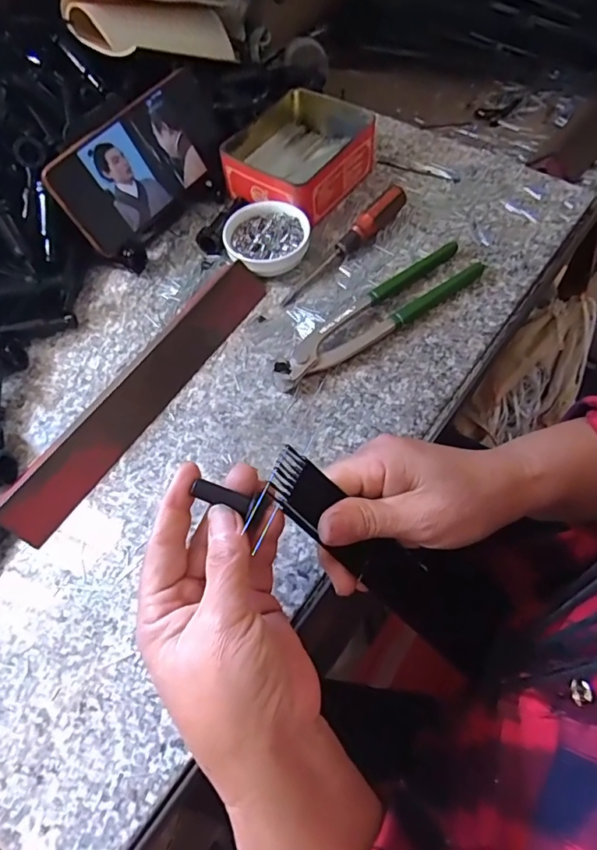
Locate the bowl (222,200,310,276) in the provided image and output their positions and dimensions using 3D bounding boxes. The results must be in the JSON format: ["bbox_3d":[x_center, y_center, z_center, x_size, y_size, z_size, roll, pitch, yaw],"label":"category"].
[{"bbox_3d":[-0.027,-0.158,0.433,0.070,0.026,0.070,-2,62,3],"label":"bowl"}]

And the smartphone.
[{"bbox_3d":[-0.129,-0.228,0.430,0.011,0.082,0.171,19,66,46],"label":"smartphone"}]

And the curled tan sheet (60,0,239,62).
[{"bbox_3d":[-0.129,-0.408,0.513,0.063,0.049,0.219,25,42,16],"label":"curled tan sheet"}]

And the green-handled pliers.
[{"bbox_3d":[0.059,-0.091,0.396,0.194,0.016,0.047,-34,65,-14],"label":"green-handled pliers"}]

